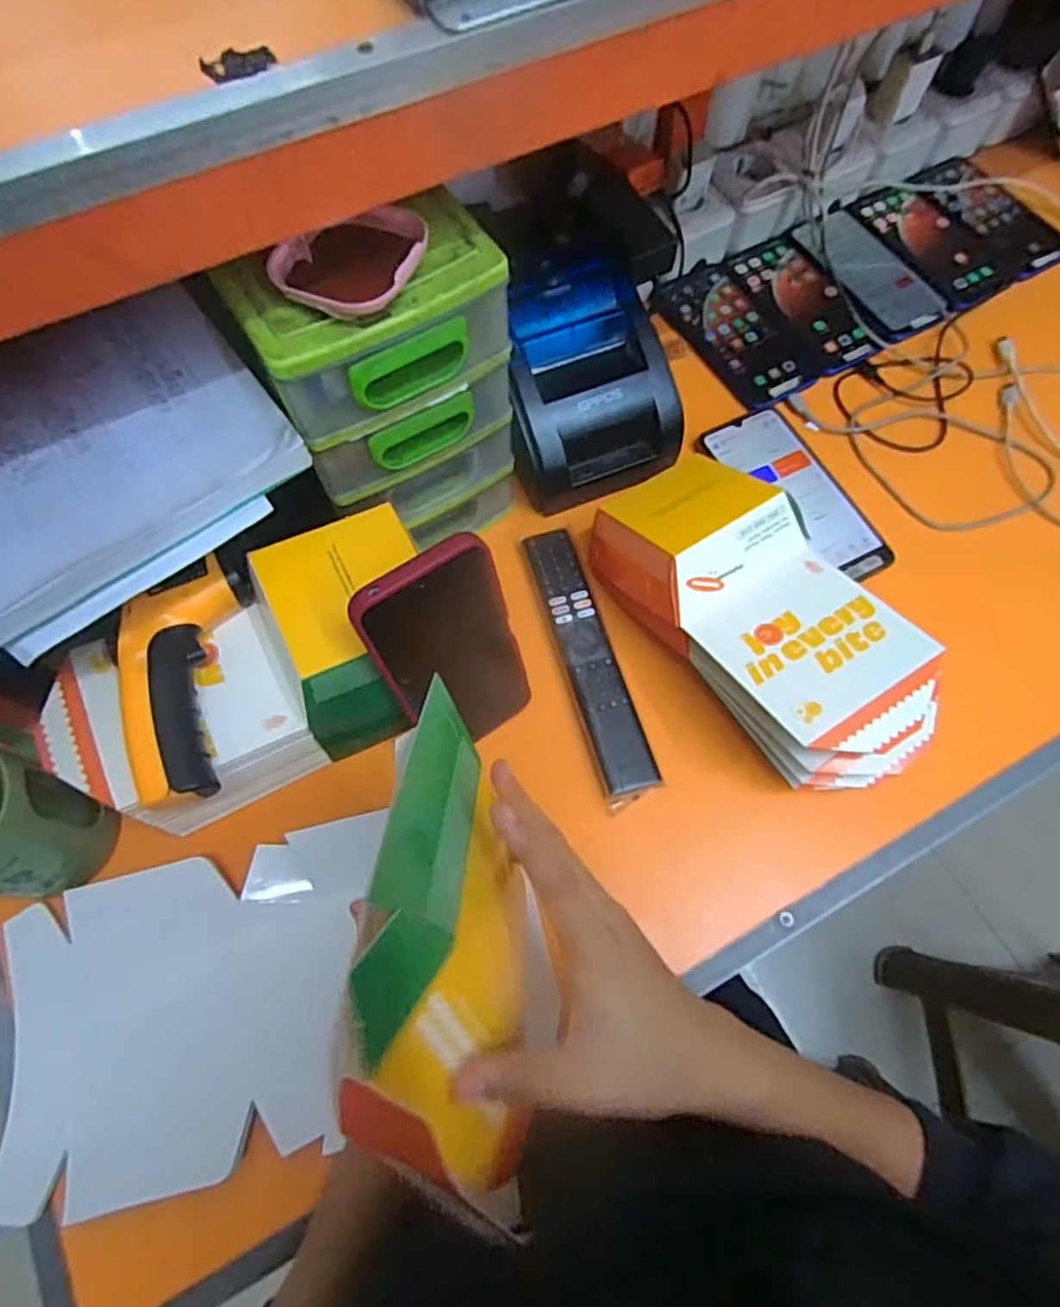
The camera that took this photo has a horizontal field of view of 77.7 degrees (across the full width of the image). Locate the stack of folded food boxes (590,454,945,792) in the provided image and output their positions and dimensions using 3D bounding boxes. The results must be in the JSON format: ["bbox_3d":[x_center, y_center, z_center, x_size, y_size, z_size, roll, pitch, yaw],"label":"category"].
[{"bbox_3d":[0.151,-0.023,0.440,0.112,0.082,0.246,-34,72,-12],"label":"stack of folded food boxes"}]

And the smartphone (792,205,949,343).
[{"bbox_3d":[0.311,-0.351,0.603,0.079,0.016,0.153,-24,70,-9],"label":"smartphone"}]

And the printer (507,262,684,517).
[{"bbox_3d":[0.039,-0.200,0.500,0.128,0.099,0.136,-23,70,-8],"label":"printer"}]

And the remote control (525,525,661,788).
[{"bbox_3d":[0.043,0.000,0.485,0.038,0.019,0.207,-15,69,-5],"label":"remote control"}]

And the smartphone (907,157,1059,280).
[{"bbox_3d":[0.444,-0.422,0.632,0.079,0.011,0.151,-25,70,-9],"label":"smartphone"}]

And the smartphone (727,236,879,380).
[{"bbox_3d":[0.249,-0.322,0.596,0.070,0.012,0.159,-24,70,-9],"label":"smartphone"}]

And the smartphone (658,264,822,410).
[{"bbox_3d":[0.186,-0.285,0.586,0.076,0.010,0.154,-27,70,-10],"label":"smartphone"}]

